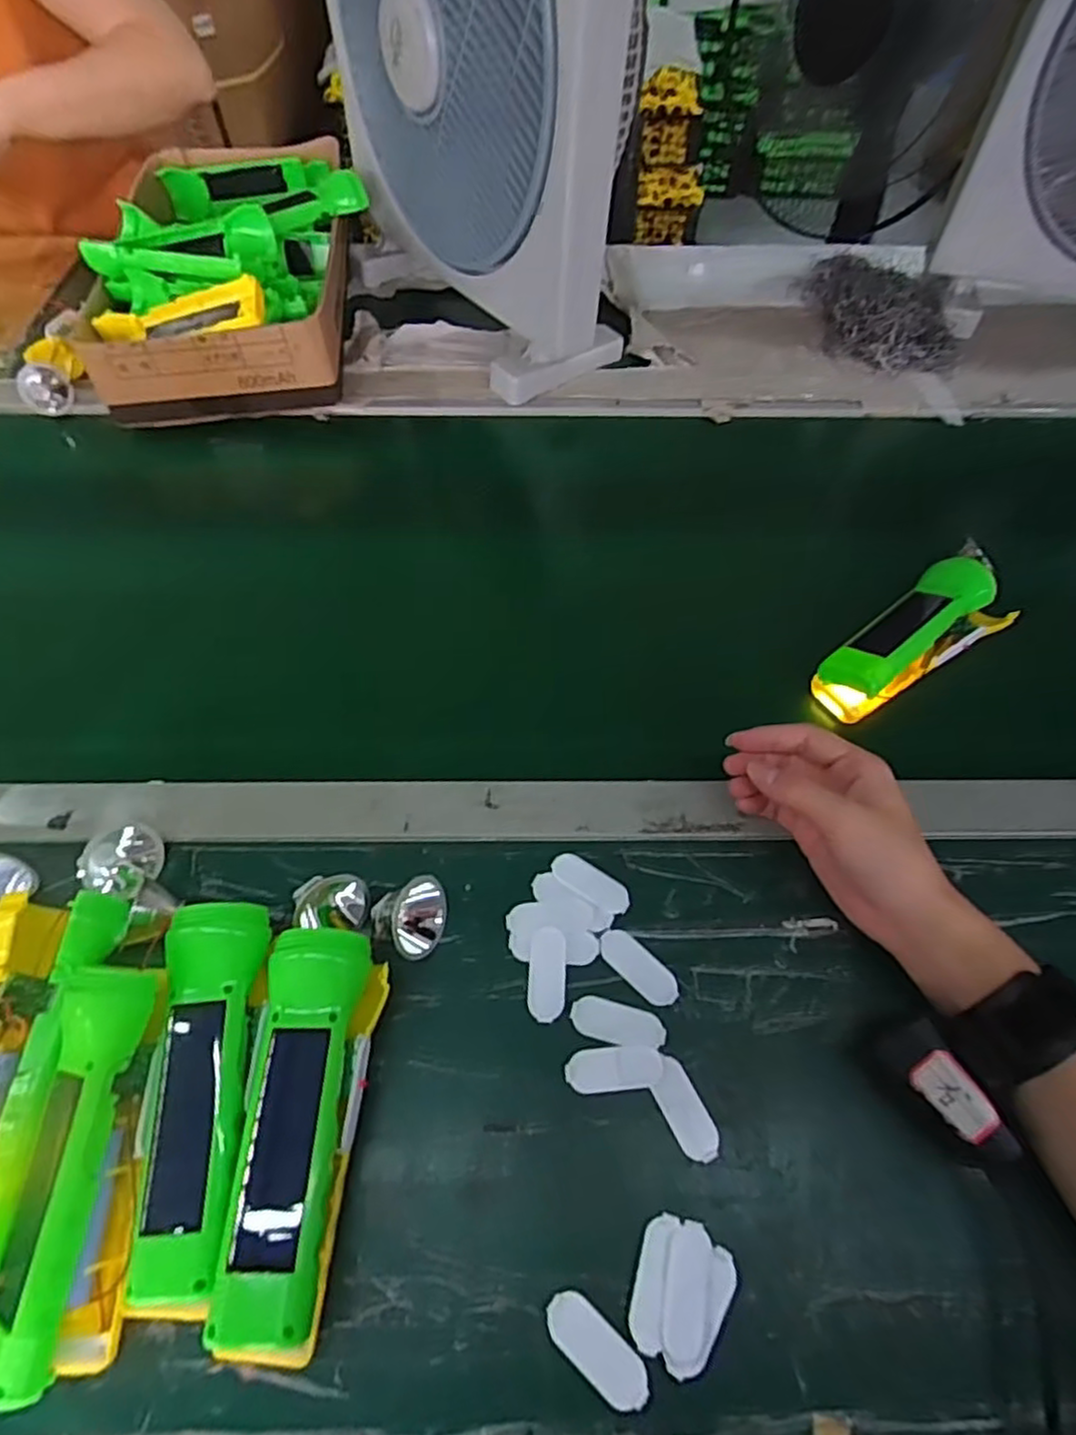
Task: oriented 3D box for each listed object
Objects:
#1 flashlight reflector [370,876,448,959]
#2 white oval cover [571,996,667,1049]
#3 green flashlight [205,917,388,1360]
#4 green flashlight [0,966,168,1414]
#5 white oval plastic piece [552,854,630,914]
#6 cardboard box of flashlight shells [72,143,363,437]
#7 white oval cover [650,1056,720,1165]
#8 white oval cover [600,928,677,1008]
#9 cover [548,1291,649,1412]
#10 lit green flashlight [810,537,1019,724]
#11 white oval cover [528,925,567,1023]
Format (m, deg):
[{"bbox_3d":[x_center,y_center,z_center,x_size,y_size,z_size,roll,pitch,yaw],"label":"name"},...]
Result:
[{"bbox_3d":[-0.071,0.114,0.390,0.040,0.032,0.038,-11,58,-8],"label":"flashlight reflector"},{"bbox_3d":[0.043,0.166,0.376,0.050,0.004,0.020,15,58,9],"label":"white oval cover"},{"bbox_3d":[-0.112,0.194,0.334,0.056,0.047,0.175,3,59,1],"label":"green flashlight"},{"bbox_3d":[-0.208,0.199,0.314,0.051,0.038,0.160,2,73,-2],"label":"green flashlight"},{"bbox_3d":[0.031,0.100,0.416,0.050,0.005,0.018,31,62,18],"label":"white oval plastic piece"},{"bbox_3d":[-0.298,-0.423,0.686,0.247,0.094,0.268,-5,60,-6],"label":"cardboard box of flashlight shells"},{"bbox_3d":[0.075,0.201,0.357,0.021,0.005,0.048,-24,61,-15],"label":"white oval cover"},{"bbox_3d":[0.057,0.141,0.393,0.050,0.004,0.020,39,65,22],"label":"white oval cover"},{"bbox_3d":[0.026,0.280,0.309,0.050,0.004,0.020,36,64,20],"label":"cover"},{"bbox_3d":[0.279,-0.062,0.501,0.176,0.049,0.065,-33,65,-19],"label":"lit green flashlight"},{"bbox_3d":[0.005,0.142,0.389,0.021,0.004,0.049,2,57,0],"label":"white oval cover"}]

